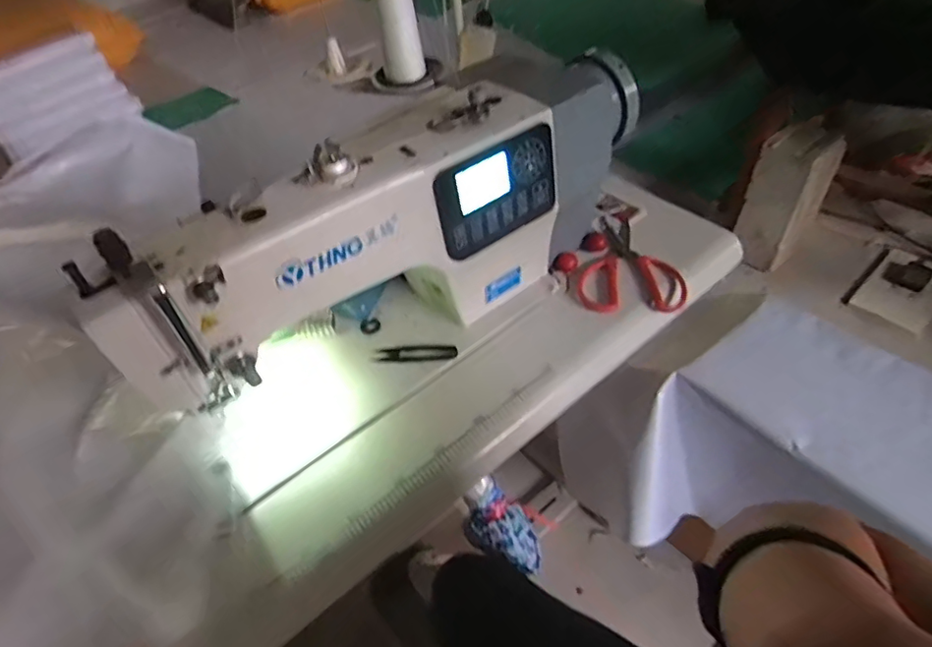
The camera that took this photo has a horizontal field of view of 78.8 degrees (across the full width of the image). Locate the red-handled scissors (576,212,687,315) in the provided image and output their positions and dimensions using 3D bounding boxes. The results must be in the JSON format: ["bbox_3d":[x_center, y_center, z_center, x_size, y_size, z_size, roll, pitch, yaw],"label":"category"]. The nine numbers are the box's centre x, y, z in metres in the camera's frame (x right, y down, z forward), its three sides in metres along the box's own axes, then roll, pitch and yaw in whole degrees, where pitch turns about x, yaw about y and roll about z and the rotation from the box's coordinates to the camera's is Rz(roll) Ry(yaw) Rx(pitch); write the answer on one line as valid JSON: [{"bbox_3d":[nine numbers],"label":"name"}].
[{"bbox_3d":[0.206,-0.087,0.730,0.128,0.011,0.182,-1,48,5],"label":"red-handled scissors"}]

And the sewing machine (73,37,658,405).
[{"bbox_3d":[-0.068,-0.103,0.614,0.184,0.232,0.581,32,58,30],"label":"sewing machine"}]

